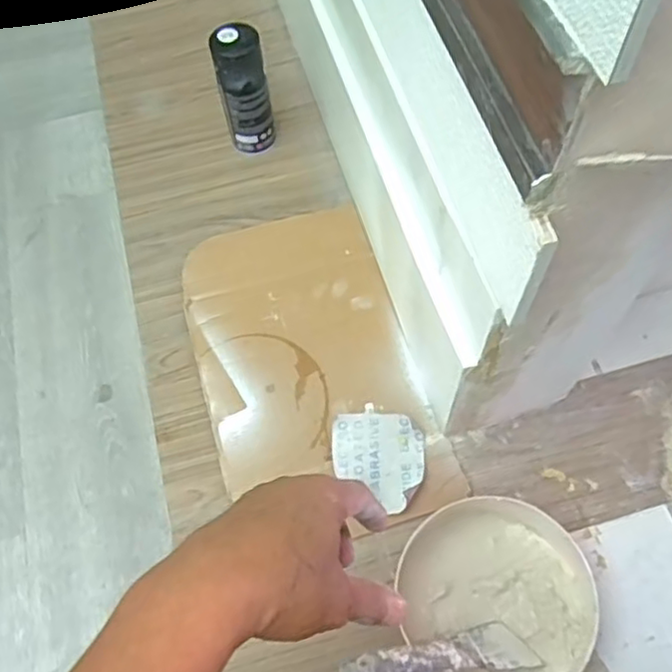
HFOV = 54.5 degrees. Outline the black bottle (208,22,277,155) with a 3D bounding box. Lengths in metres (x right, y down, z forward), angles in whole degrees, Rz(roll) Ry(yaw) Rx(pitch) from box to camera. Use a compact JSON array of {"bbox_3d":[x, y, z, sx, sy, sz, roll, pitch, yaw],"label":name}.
[{"bbox_3d":[-0.122,-0.326,0.878,0.065,0.168,0.057,-14,64,-5],"label":"black bottle"}]

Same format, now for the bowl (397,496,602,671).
[{"bbox_3d":[0.150,0.253,0.626,0.180,0.062,0.178,-5,63,0],"label":"bowl"}]

